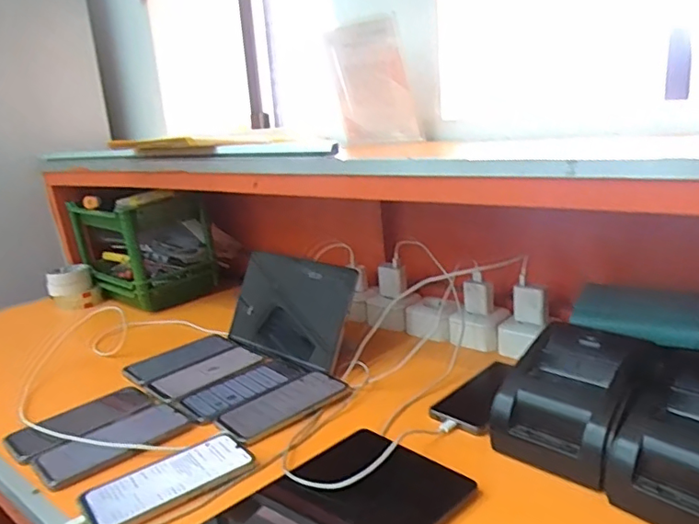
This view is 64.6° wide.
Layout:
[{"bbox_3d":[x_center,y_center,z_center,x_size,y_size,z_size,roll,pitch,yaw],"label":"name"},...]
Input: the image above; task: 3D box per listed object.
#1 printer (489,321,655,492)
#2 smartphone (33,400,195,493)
[{"bbox_3d":[0.243,0.150,0.607,0.126,0.104,0.154,11,21,44],"label":"printer"},{"bbox_3d":[-0.281,0.218,0.666,0.167,0.014,0.081,-16,19,-37],"label":"smartphone"}]

